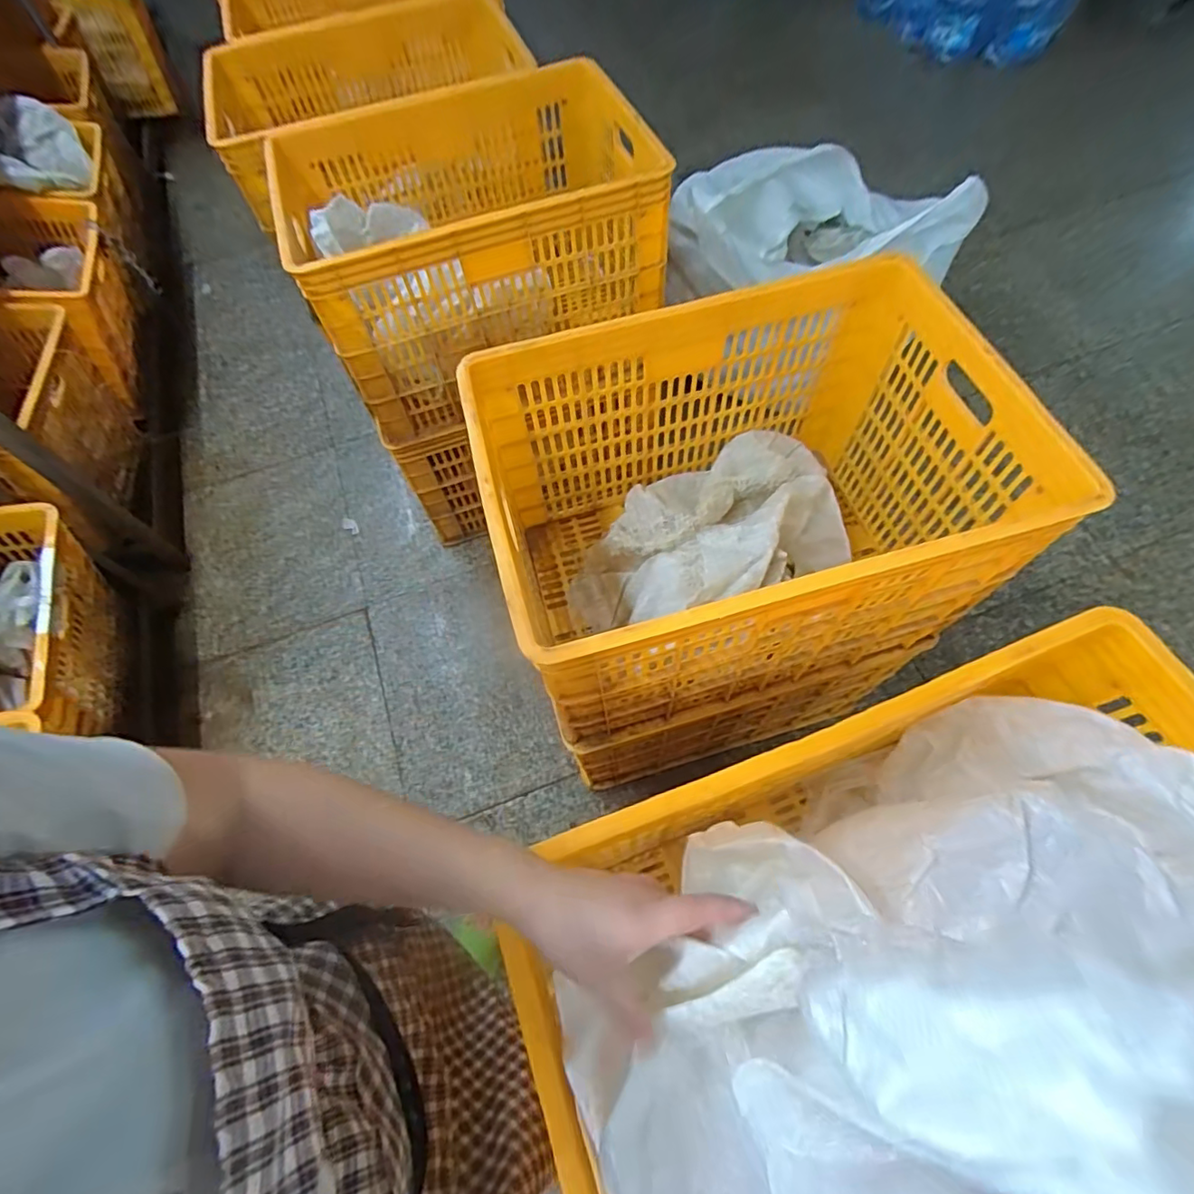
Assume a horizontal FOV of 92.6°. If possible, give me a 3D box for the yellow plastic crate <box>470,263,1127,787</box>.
[{"bbox_3d":[0.201,-0.115,0.867,0.649,0.421,0.451,-16,64,-3],"label":"yellow plastic crate"}]

